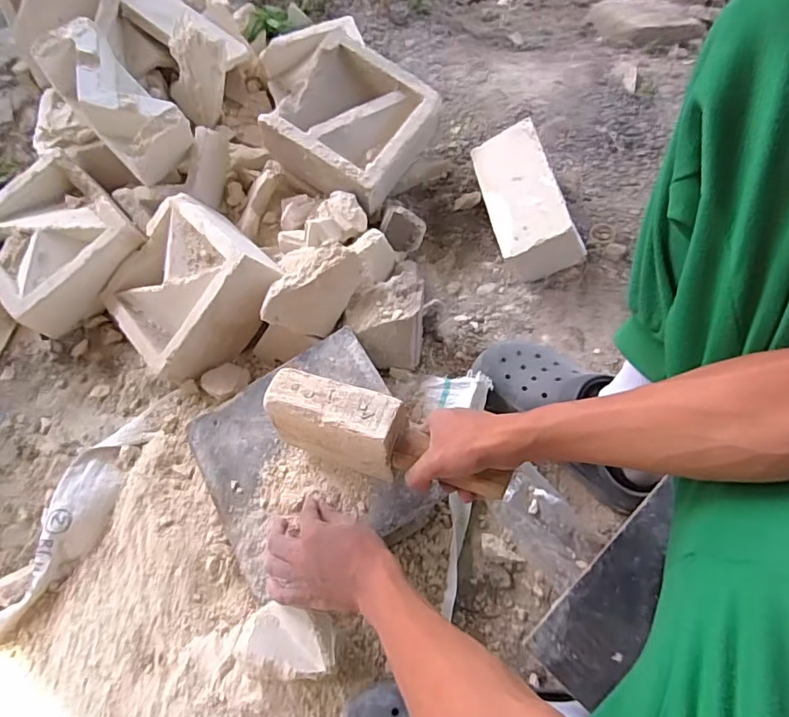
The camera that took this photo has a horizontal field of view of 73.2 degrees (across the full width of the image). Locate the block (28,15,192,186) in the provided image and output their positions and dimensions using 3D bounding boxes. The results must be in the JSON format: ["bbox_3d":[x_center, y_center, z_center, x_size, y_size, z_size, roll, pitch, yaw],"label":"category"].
[{"bbox_3d":[-0.405,-0.371,0.781,0.211,0.103,0.104,46,73,-8],"label":"block"}]

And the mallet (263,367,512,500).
[{"bbox_3d":[-0.010,0.082,0.534,0.244,0.089,0.063,19,68,11],"label":"mallet"}]

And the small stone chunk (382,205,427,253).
[{"bbox_3d":[0.009,-0.195,0.796,0.069,0.057,0.025,26,26,-20],"label":"small stone chunk"}]

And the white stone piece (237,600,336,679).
[{"bbox_3d":[-0.105,0.278,0.524,0.094,0.021,0.054,8,66,6],"label":"white stone piece"}]

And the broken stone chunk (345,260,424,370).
[{"bbox_3d":[-0.009,-0.050,0.725,0.096,0.084,0.121,1,66,3],"label":"broken stone chunk"}]

